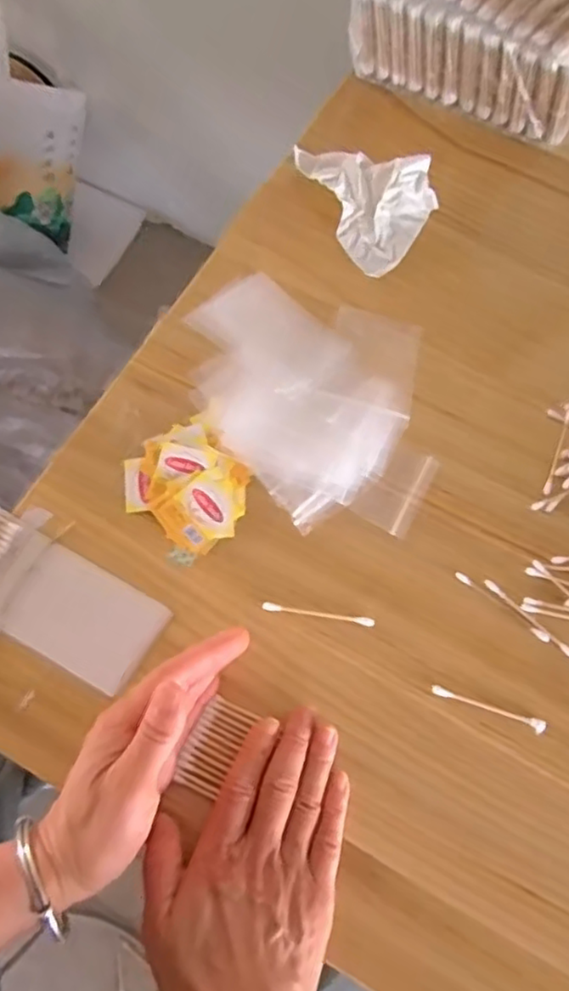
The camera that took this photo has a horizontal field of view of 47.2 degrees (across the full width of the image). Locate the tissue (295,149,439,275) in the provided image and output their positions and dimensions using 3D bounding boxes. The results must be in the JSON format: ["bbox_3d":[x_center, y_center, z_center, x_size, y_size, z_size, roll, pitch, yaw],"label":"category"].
[{"bbox_3d":[0.076,-0.263,0.563,0.087,0.038,0.135,-26,73,-12],"label":"tissue"}]

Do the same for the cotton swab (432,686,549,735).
[{"bbox_3d":[0.134,0.141,0.430,0.075,0.006,0.009,18,69,4],"label":"cotton swab"}]

